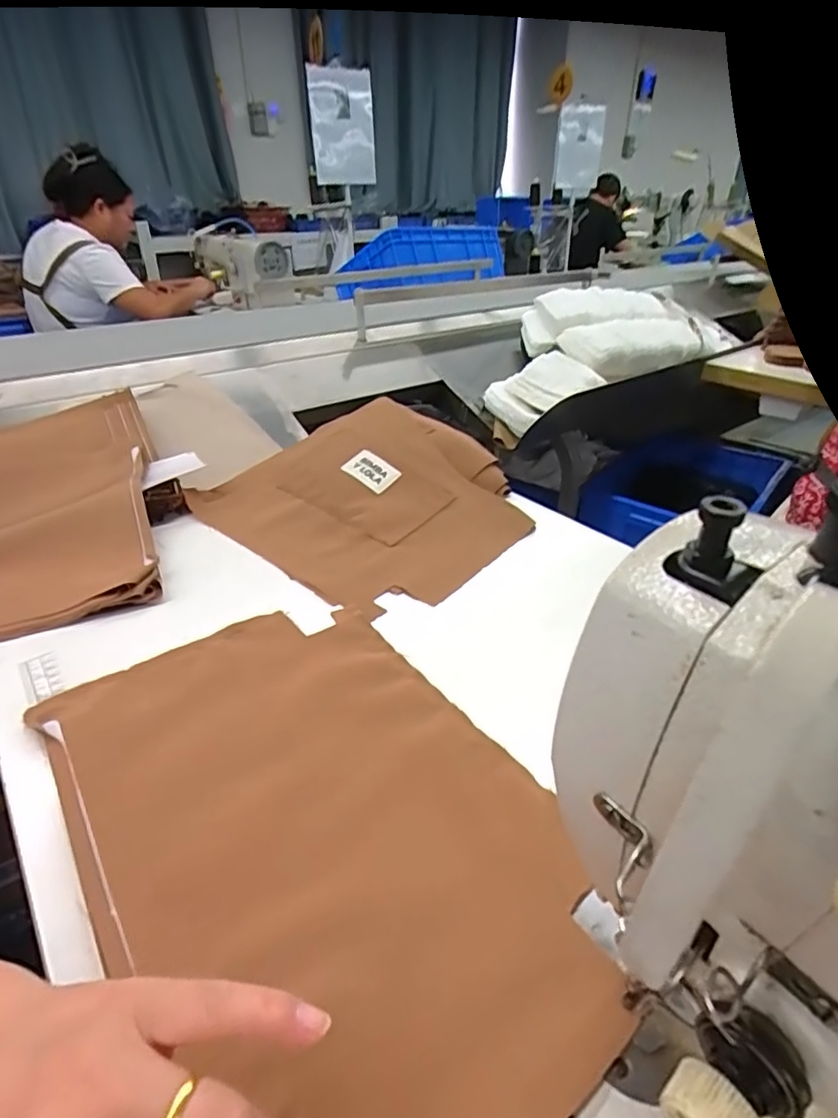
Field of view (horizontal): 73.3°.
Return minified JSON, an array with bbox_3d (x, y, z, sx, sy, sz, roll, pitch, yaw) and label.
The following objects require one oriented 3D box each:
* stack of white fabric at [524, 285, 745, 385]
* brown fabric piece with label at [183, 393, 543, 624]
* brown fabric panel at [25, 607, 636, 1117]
[{"bbox_3d":[0.464,-0.524,1.267,0.430,0.124,0.229,-15,36,-22],"label":"stack of white fabric"},{"bbox_3d":[-0.049,-0.085,0.635,0.334,0.054,0.303,26,41,34],"label":"brown fabric piece with label"},{"bbox_3d":[-0.060,0.141,0.325,0.219,0.009,0.349,-22,39,-30],"label":"brown fabric panel"}]

